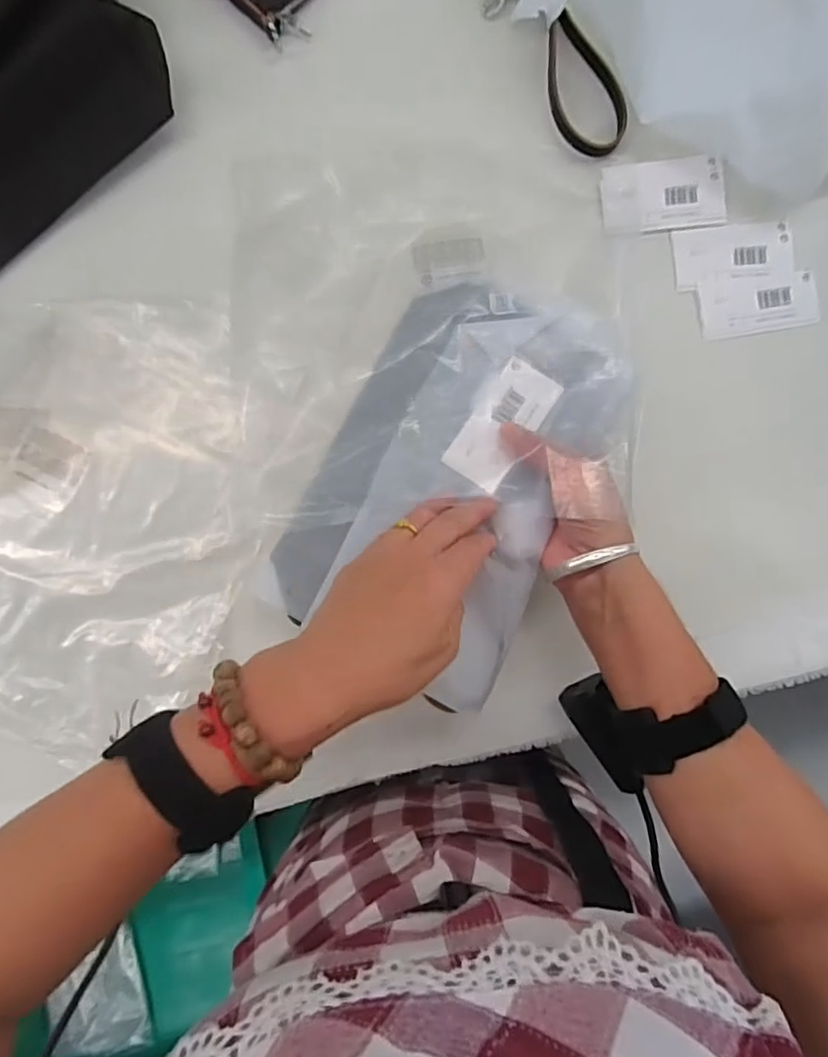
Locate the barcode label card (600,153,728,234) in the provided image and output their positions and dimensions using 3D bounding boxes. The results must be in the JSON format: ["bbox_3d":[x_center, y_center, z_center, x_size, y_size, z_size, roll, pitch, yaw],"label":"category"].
[{"bbox_3d":[0.180,-0.240,0.435,0.087,0.007,0.056,-4,83,0],"label":"barcode label card"}]

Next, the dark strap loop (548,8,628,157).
[{"bbox_3d":[0.119,-0.321,0.437,0.047,0.012,0.099,-23,87,-1],"label":"dark strap loop"}]

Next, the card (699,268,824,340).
[{"bbox_3d":[0.247,-0.162,0.431,0.080,0.004,0.042,-7,87,0],"label":"card"}]

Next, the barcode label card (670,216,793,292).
[{"bbox_3d":[0.230,-0.199,0.435,0.084,0.004,0.042,-8,87,0],"label":"barcode label card"}]

